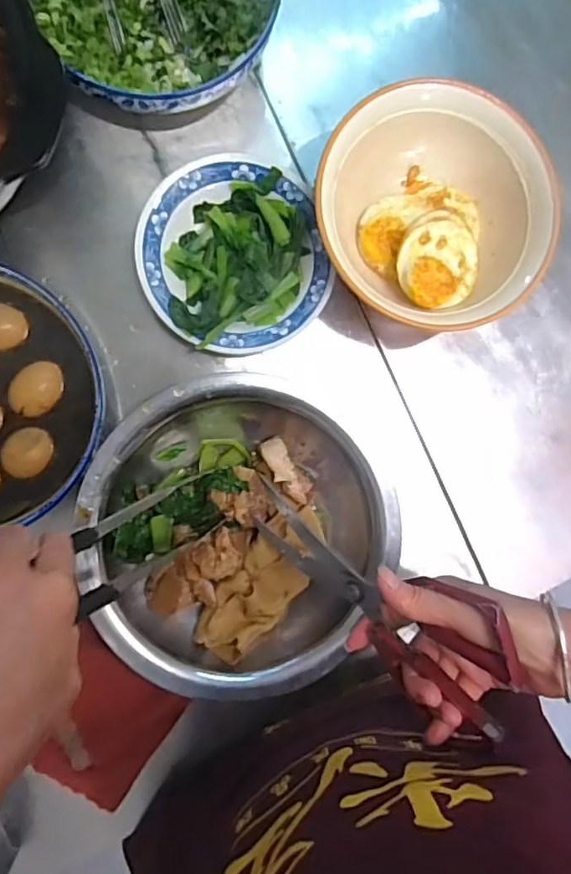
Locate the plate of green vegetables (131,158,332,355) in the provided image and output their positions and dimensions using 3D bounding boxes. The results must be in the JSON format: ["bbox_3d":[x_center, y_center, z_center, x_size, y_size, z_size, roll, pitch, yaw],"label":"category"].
[{"bbox_3d":[-0.047,-0.161,0.537,0.165,0.048,0.174,-23,92,-9],"label":"plate of green vegetables"}]

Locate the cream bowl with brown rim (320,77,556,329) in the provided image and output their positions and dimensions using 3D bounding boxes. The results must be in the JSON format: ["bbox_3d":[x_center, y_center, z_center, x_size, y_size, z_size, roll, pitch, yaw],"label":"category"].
[{"bbox_3d":[0.123,-0.198,0.538,0.198,0.086,0.215,-31,93,-8],"label":"cream bowl with brown rim"}]

